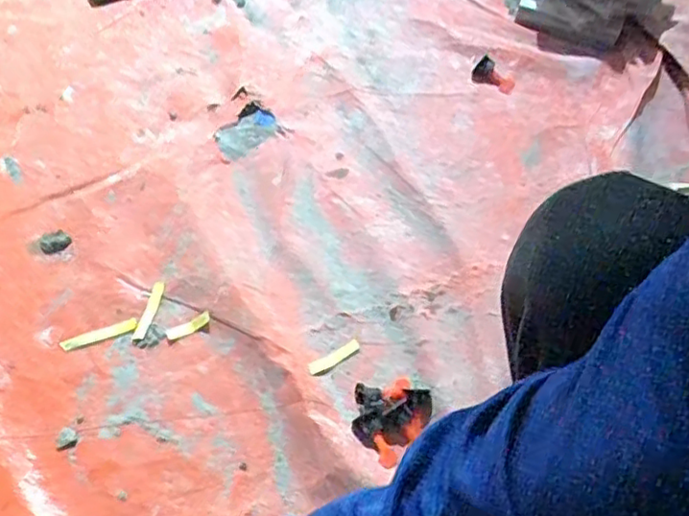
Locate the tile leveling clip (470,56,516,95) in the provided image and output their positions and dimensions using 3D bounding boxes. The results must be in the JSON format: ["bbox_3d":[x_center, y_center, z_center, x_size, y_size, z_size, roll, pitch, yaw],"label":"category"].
[{"bbox_3d":[0.207,-0.255,0.893,0.064,0.025,0.037,27,64,18],"label":"tile leveling clip"}]

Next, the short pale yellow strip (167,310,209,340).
[{"bbox_3d":[-0.170,0.076,0.704,0.050,0.006,0.013,-28,61,2],"label":"short pale yellow strip"}]

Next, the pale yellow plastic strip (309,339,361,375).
[{"bbox_3d":[-0.011,0.108,0.691,0.060,0.009,0.016,-27,62,-13],"label":"pale yellow plastic strip"}]

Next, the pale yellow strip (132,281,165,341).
[{"bbox_3d":[-0.219,0.060,0.721,0.014,0.010,0.071,12,61,10],"label":"pale yellow strip"}]

